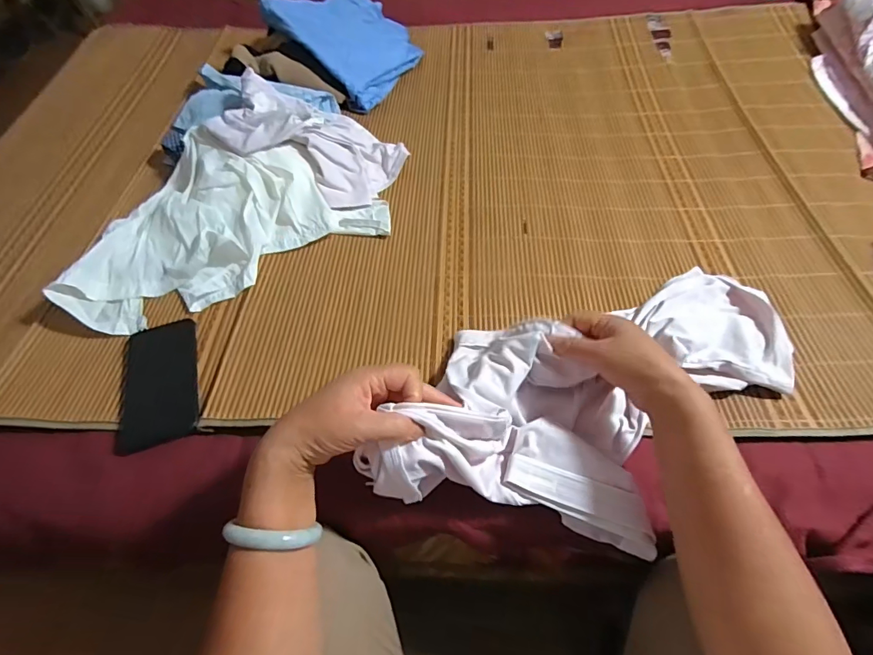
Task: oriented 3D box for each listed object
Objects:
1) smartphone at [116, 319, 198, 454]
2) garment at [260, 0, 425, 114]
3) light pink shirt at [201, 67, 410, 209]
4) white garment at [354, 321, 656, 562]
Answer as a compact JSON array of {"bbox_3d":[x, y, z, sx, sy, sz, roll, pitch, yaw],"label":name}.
[{"bbox_3d":[-0.324,0.060,0.523,0.084,0.014,0.165,-16,56,-8],"label":"smartphone"},{"bbox_3d":[-0.168,-0.597,0.924,0.290,0.044,0.264,42,62,7],"label":"garment"},{"bbox_3d":[-0.203,-0.308,0.722,0.280,0.099,0.205,17,58,14],"label":"light pink shirt"},{"bbox_3d":[0.082,0.081,0.436,0.250,0.117,0.193,7,56,8],"label":"white garment"}]

